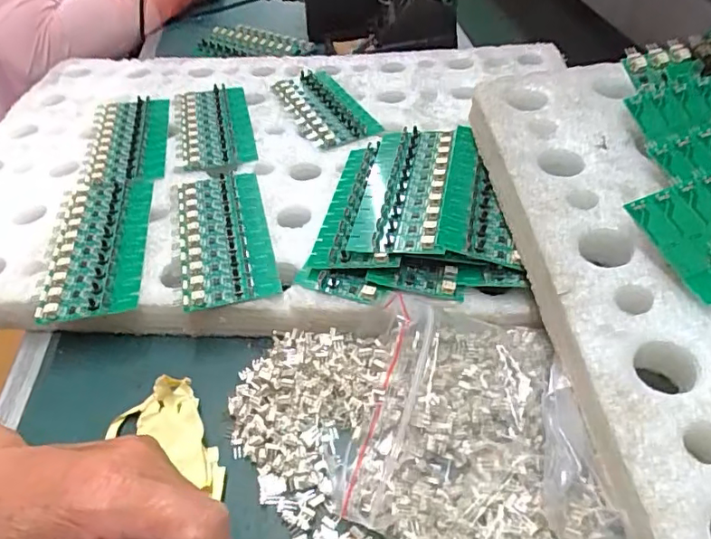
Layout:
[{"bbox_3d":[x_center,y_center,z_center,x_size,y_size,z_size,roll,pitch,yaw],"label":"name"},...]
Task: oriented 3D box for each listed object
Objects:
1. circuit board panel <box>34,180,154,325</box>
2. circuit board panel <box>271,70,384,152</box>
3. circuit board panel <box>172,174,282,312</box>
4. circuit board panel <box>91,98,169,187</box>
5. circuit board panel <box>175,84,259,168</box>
[{"bbox_3d":[-0.183,-0.021,0.381,0.060,0.007,0.140,-9,46,-6],"label":"circuit board panel"},{"bbox_3d":[-0.029,-0.155,0.502,0.063,0.009,0.138,-20,48,-15],"label":"circuit board panel"},{"bbox_3d":[-0.096,-0.026,0.380,0.064,0.008,0.132,-12,46,-9],"label":"circuit board panel"},{"bbox_3d":[-0.203,-0.121,0.477,0.060,0.006,0.138,-10,46,-6],"label":"circuit board panel"},{"bbox_3d":[-0.133,-0.137,0.490,0.066,0.006,0.136,-12,46,-8],"label":"circuit board panel"}]

